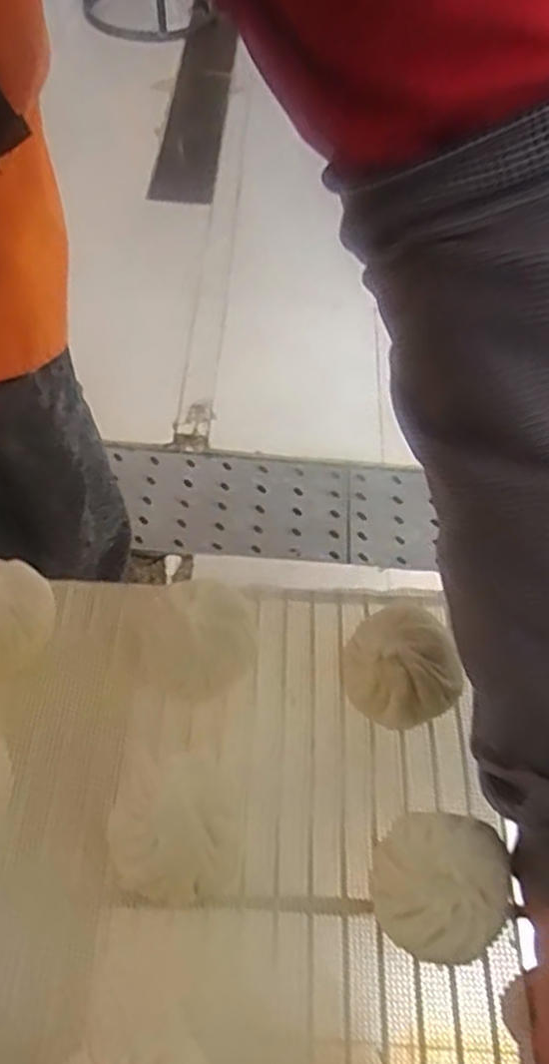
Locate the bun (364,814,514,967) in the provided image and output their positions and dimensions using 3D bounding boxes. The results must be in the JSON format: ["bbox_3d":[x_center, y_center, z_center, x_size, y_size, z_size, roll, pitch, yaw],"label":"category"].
[{"bbox_3d":[0.064,0.138,0.299,0.053,0.048,0.049,2,52,-2],"label":"bun"}]

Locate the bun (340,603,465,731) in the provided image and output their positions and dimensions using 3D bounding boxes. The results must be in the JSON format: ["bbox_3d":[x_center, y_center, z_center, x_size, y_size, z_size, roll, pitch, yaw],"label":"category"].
[{"bbox_3d":[0.057,0.065,0.355,0.044,0.045,0.048,0,52,-4],"label":"bun"}]

